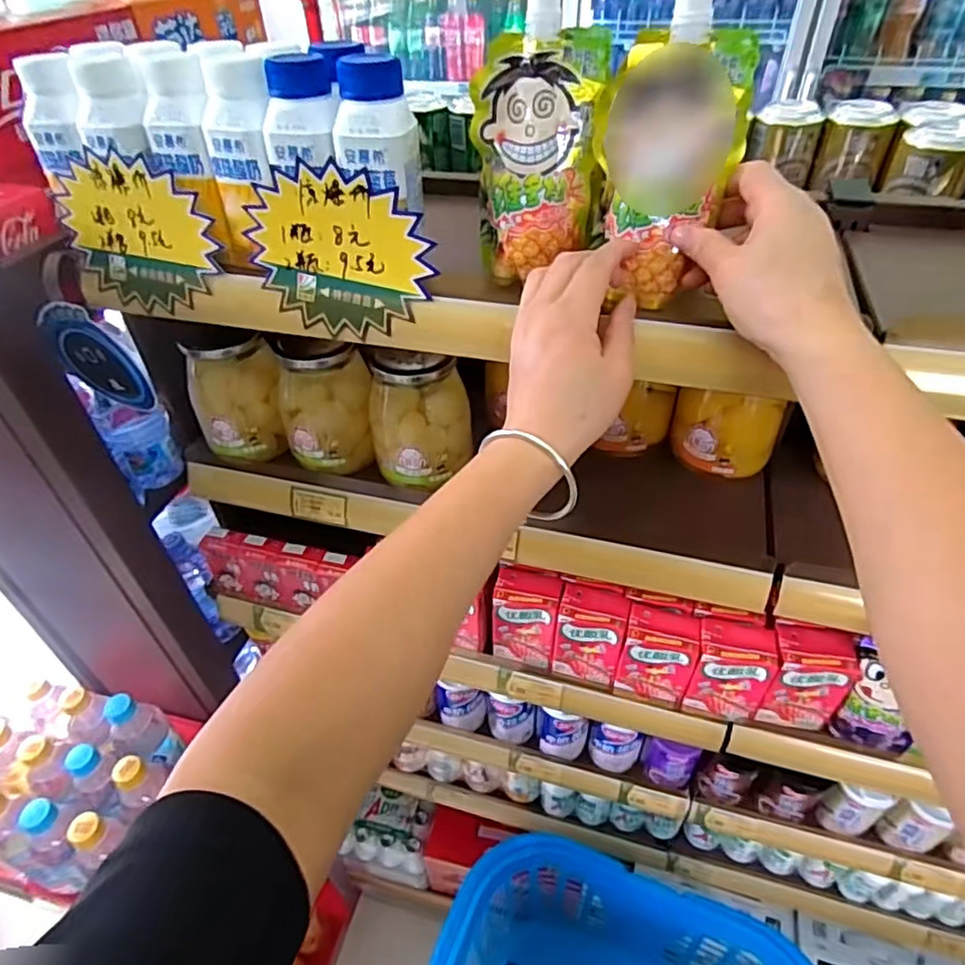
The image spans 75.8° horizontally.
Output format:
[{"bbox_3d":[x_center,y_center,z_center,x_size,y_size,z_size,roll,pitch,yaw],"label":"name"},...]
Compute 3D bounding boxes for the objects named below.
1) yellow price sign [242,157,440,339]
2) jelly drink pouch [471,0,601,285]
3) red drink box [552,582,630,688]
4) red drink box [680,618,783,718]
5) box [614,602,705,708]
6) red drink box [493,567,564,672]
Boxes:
[{"bbox_3d":[-0.104,-0.165,0.446,0.136,0.109,0.009,8,33,14],"label":"yellow price sign"},{"bbox_3d":[0.035,-0.212,0.402,0.079,0.147,0.061,-3,43,1],"label":"jelly drink pouch"},{"bbox_3d":[0.109,0.157,0.630,0.065,0.100,0.047,12,46,16],"label":"red drink box"},{"bbox_3d":[0.236,0.182,0.597,0.066,0.101,0.043,10,45,14],"label":"red drink box"},{"bbox_3d":[0.173,0.174,0.615,0.067,0.104,0.043,11,45,15],"label":"box"},{"bbox_3d":[0.046,0.143,0.646,0.065,0.098,0.047,8,45,12],"label":"red drink box"}]

